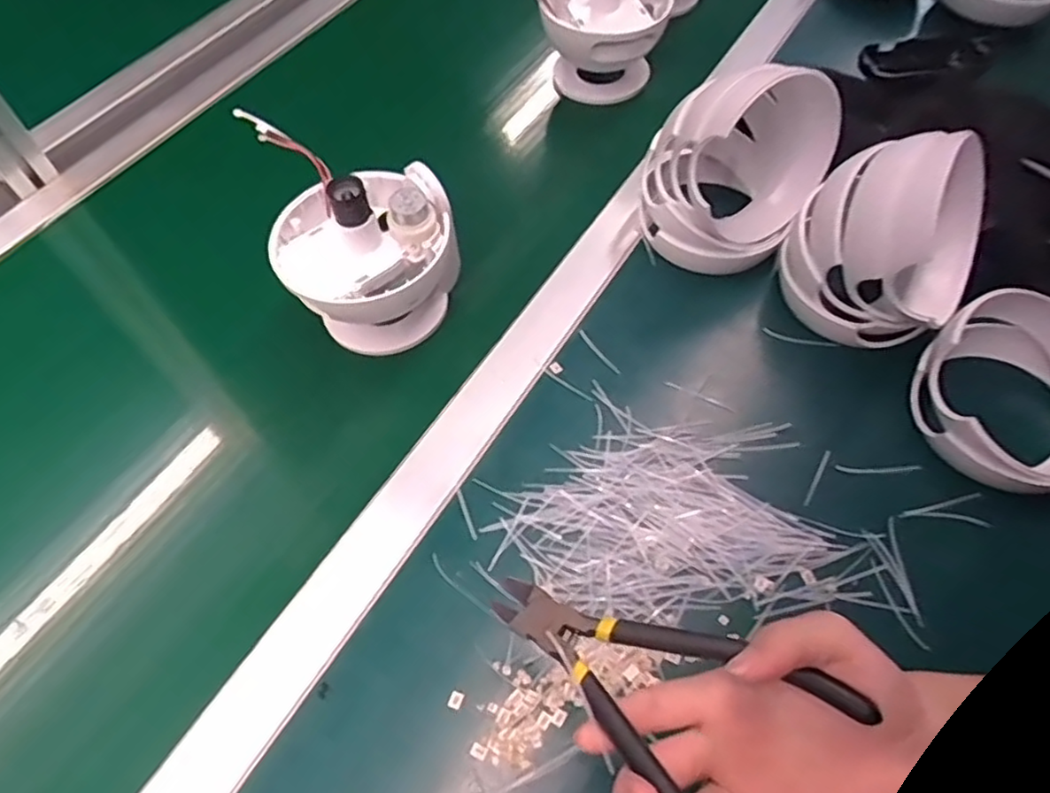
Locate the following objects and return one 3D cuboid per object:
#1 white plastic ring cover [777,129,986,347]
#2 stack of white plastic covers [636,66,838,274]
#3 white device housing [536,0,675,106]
[{"bbox_3d":[0.239,-0.105,0.444,0.116,0.104,0.100,33,65,21],"label":"white plastic ring cover"},{"bbox_3d":[0.147,-0.167,0.482,0.114,0.117,0.115,35,65,22],"label":"stack of white plastic covers"},{"bbox_3d":[0.062,-0.325,0.599,0.126,0.123,0.119,17,60,12],"label":"white device housing"}]

